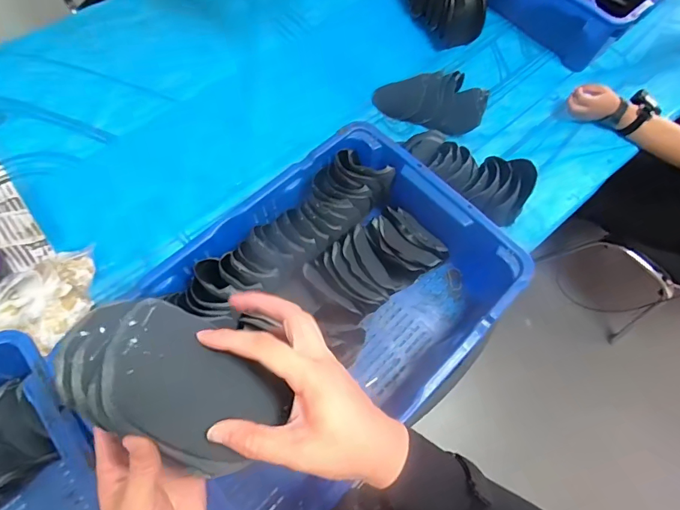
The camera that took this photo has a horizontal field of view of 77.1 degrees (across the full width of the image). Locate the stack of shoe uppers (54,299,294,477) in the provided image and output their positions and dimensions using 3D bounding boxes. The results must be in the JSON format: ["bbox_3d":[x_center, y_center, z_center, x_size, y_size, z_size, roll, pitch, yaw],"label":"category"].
[{"bbox_3d":[-0.124,0.091,0.308,0.164,0.062,0.091,22,67,7],"label":"stack of shoe uppers"}]

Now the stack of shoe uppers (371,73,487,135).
[{"bbox_3d":[0.202,-0.348,1.007,0.254,0.141,0.072,14,66,4],"label":"stack of shoe uppers"}]

